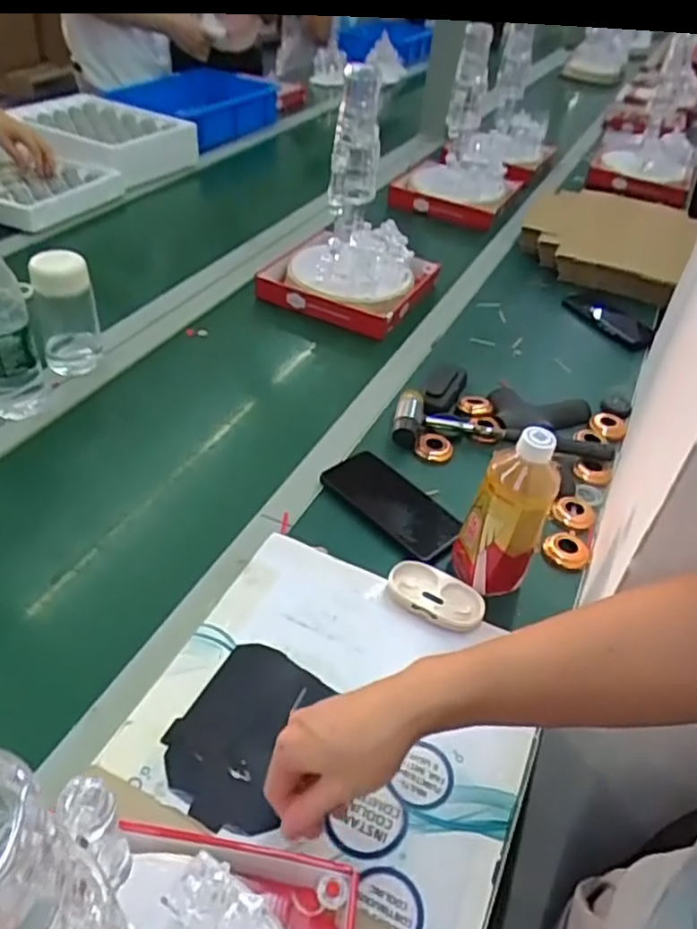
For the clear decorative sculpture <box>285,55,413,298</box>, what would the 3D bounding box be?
[{"bbox_3d":[0.015,-0.419,1.096,0.187,0.321,0.197,7,41,0],"label":"clear decorative sculpture"}]

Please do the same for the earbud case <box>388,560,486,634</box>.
[{"bbox_3d":[0.084,0.128,0.677,0.094,0.013,0.053,25,43,20],"label":"earbud case"}]

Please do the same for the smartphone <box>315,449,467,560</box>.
[{"bbox_3d":[0.051,0.040,0.782,0.162,0.013,0.078,36,47,30],"label":"smartphone"}]

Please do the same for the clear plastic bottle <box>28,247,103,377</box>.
[{"bbox_3d":[-0.371,-0.204,0.908,0.077,0.153,0.066,-13,44,-23],"label":"clear plastic bottle"}]

